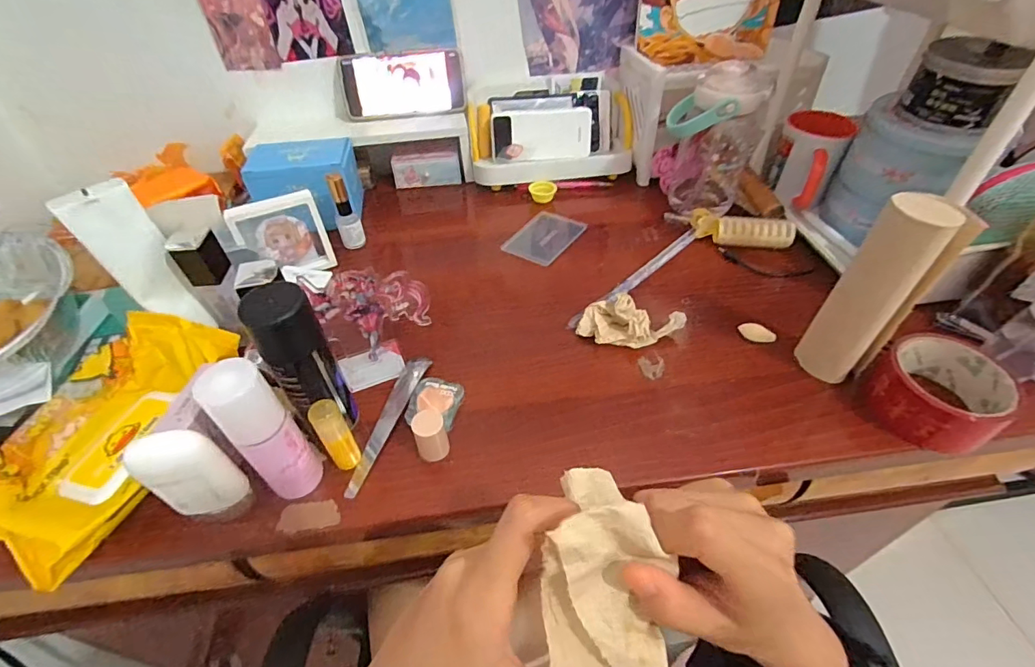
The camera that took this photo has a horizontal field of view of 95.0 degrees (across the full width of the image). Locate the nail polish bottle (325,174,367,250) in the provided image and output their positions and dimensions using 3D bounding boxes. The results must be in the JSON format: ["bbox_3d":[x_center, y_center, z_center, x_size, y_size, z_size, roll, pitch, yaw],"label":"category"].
[{"bbox_3d":[-0.203,-0.142,0.562,0.027,0.087,0.020,-18,47,-15],"label":"nail polish bottle"}]

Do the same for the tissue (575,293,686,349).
[{"bbox_3d":[0.111,-0.012,0.462,0.097,0.036,0.043,11,47,12],"label":"tissue"}]

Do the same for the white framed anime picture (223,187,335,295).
[{"bbox_3d":[-0.252,-0.097,0.522,0.086,0.102,0.033,-24,40,-22],"label":"white framed anime picture"}]

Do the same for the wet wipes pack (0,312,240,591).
[{"bbox_3d":[-0.324,0.071,0.373,0.118,0.047,0.198,13,47,15],"label":"wet wipes pack"}]

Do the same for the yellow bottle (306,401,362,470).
[{"bbox_3d":[-0.139,0.079,0.365,0.021,0.067,0.018,-34,53,-27],"label":"yellow bottle"}]

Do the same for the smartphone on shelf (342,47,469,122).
[{"bbox_3d":[-0.157,-0.347,0.663,0.166,0.079,0.010,-8,26,-7],"label":"smartphone on shelf"}]

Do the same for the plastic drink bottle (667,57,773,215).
[{"bbox_3d":[0.229,-0.230,0.575,0.103,0.159,0.081,15,48,16],"label":"plastic drink bottle"}]

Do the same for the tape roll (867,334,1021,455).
[{"bbox_3d":[0.347,0.049,0.391,0.090,0.048,0.086,-1,45,1],"label":"tape roll"}]

